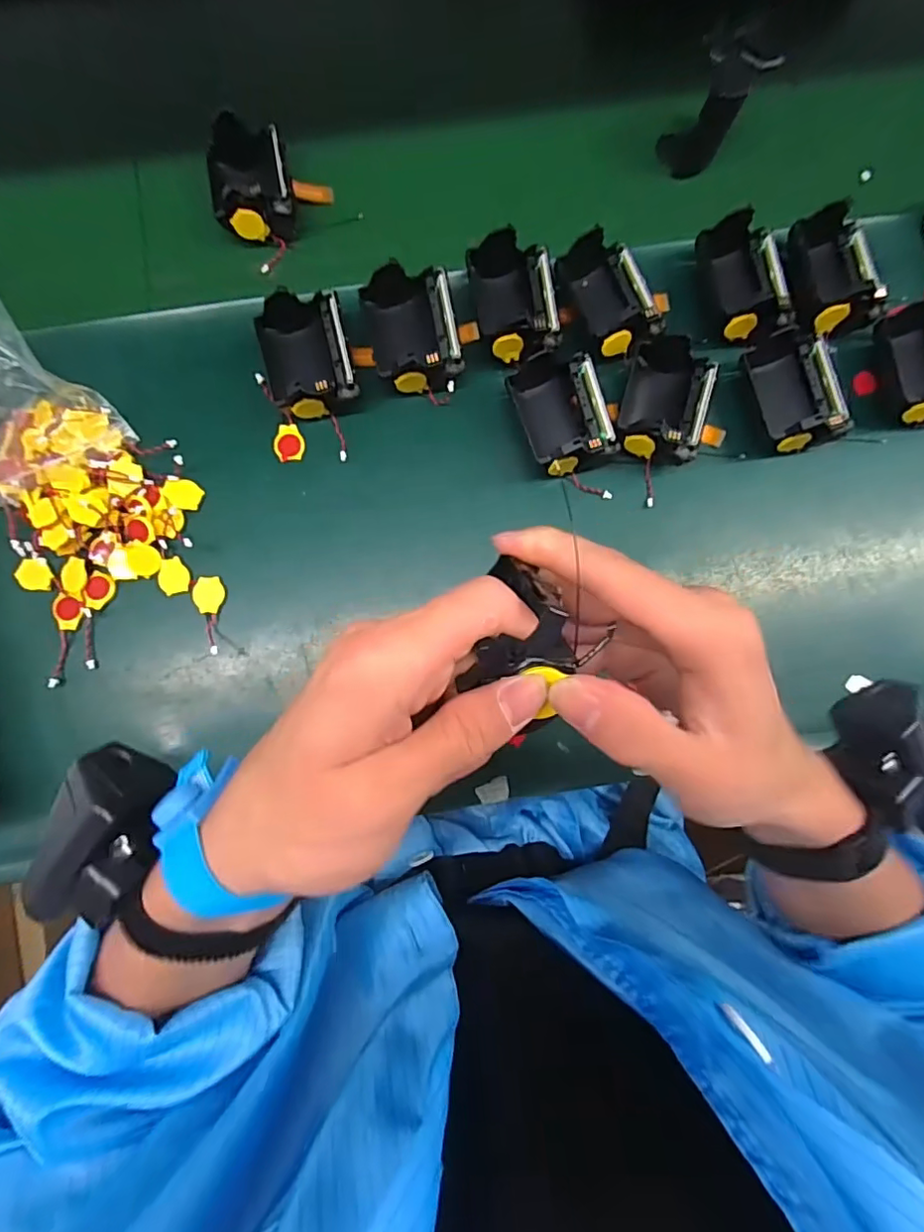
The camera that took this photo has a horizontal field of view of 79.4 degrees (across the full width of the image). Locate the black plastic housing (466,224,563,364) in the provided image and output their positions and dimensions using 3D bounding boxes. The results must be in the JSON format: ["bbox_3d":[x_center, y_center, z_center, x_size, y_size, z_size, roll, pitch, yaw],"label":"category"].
[{"bbox_3d":[0.035,-0.209,0.361,0.052,0.034,0.080,-7,83,-1],"label":"black plastic housing"}]

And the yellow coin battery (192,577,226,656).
[{"bbox_3d":[-0.164,0.000,0.362,0.018,0.006,0.050,-6,83,-1],"label":"yellow coin battery"}]

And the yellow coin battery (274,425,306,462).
[{"bbox_3d":[-0.117,-0.117,0.375,0.020,0.004,0.025,-9,83,-2],"label":"yellow coin battery"}]

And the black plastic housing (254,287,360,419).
[{"bbox_3d":[-0.100,-0.169,0.361,0.054,0.040,0.069,-13,83,-2],"label":"black plastic housing"}]

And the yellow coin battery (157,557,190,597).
[{"bbox_3d":[-0.190,-0.026,0.365,0.020,0.004,0.024,-18,83,-2],"label":"yellow coin battery"}]

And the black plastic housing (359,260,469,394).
[{"bbox_3d":[-0.032,-0.188,0.364,0.058,0.037,0.084,-14,83,-2],"label":"black plastic housing"}]

